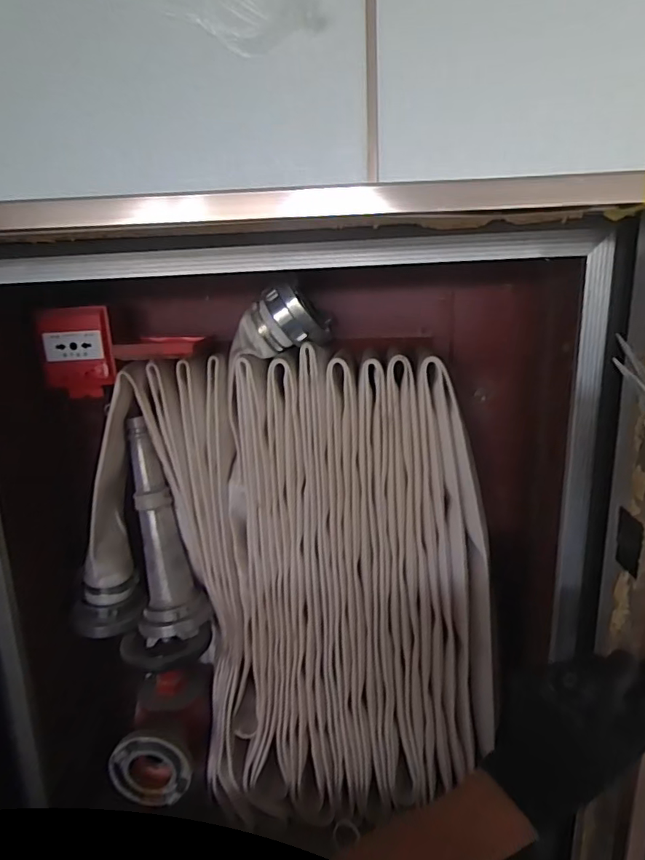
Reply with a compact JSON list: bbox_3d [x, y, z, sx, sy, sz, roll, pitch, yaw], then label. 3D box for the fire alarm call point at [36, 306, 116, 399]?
[{"bbox_3d":[-0.326,-0.102,0.708,0.090,0.113,0.059,-8,16,-23],"label":"fire alarm call point"}]

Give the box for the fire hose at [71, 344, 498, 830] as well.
[{"bbox_3d":[-0.048,0.213,0.706,0.519,0.600,0.100,-1,15,2],"label":"fire hose"}]

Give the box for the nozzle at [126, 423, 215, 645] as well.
[{"bbox_3d":[-0.217,0.134,0.758,0.092,0.297,0.089,-6,-2,-1],"label":"nozzle"}]

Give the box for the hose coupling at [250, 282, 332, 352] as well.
[{"bbox_3d":[-0.045,-0.145,0.664,0.083,0.076,0.068,-15,26,24],"label":"hose coupling"}]

